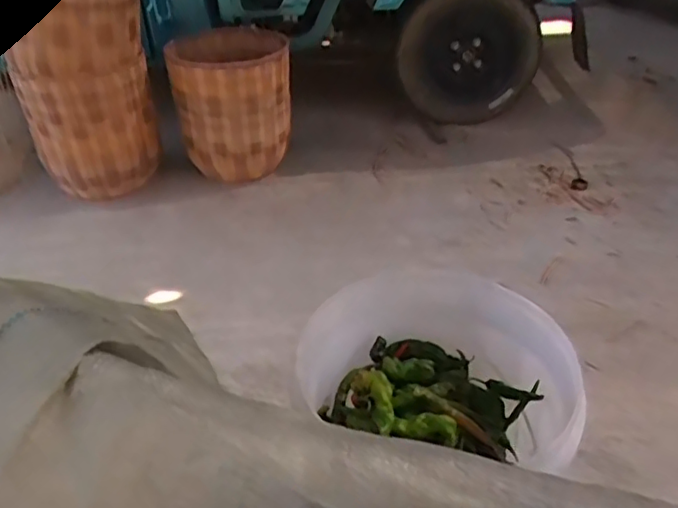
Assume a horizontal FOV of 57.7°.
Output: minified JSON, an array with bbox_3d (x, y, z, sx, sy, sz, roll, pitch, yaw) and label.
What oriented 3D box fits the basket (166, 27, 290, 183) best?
[{"bbox_3d":[-0.299,-0.420,1.770,0.321,0.355,0.349,-7,36,-10],"label":"basket"}]

